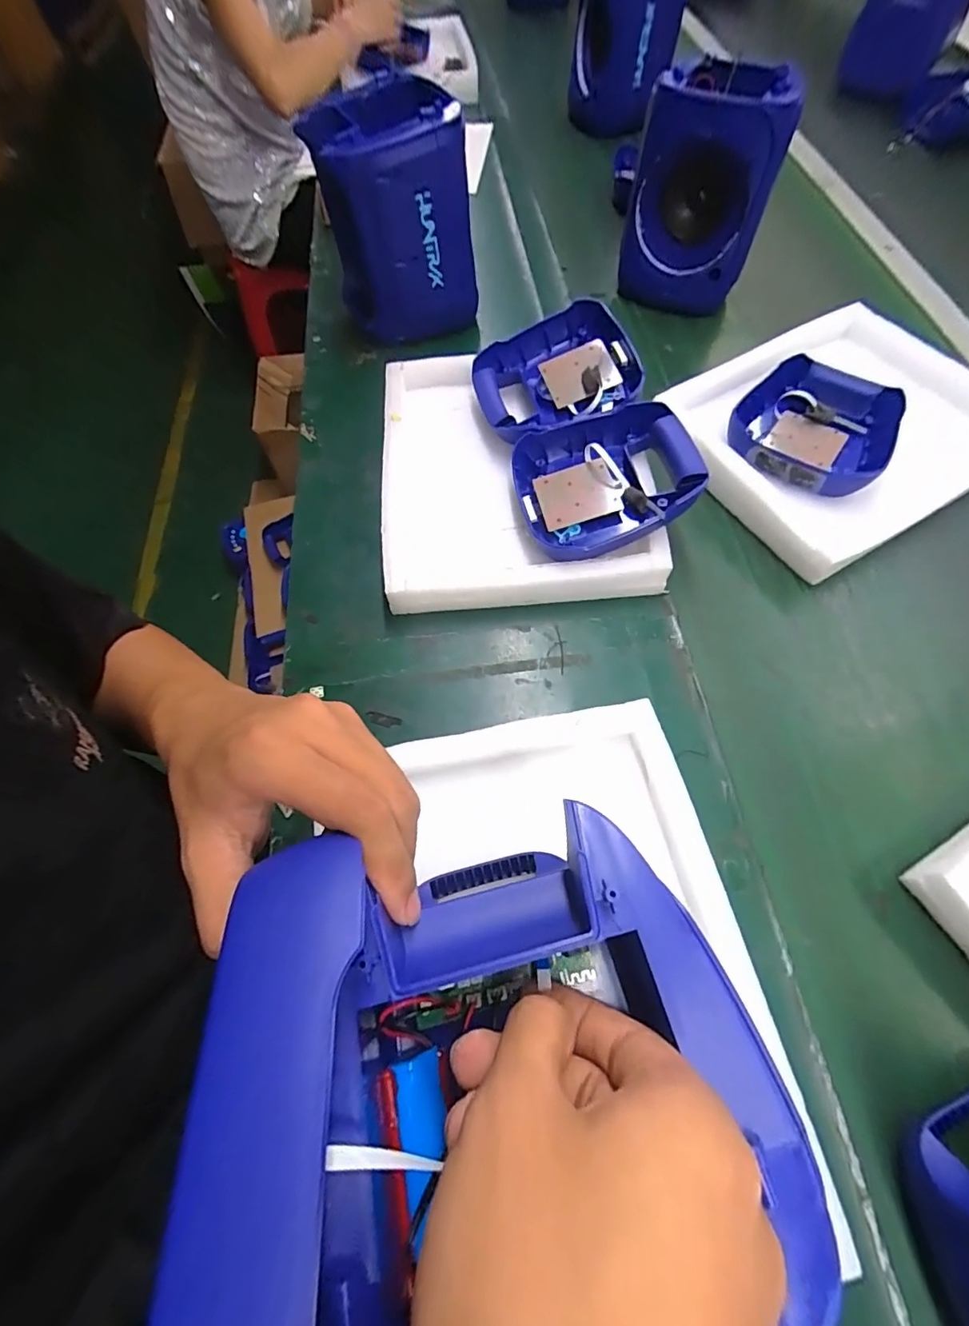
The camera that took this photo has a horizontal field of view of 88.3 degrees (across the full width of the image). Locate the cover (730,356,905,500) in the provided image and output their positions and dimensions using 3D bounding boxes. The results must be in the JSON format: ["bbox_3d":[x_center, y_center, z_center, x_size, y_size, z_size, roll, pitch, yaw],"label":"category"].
[{"bbox_3d":[0.387,-0.283,0.584,0.164,0.041,0.196,28,70,13],"label":"cover"}]

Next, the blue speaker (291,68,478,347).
[{"bbox_3d":[-0.117,-0.571,0.654,0.161,0.213,0.154,-22,67,-9],"label":"blue speaker"}]

